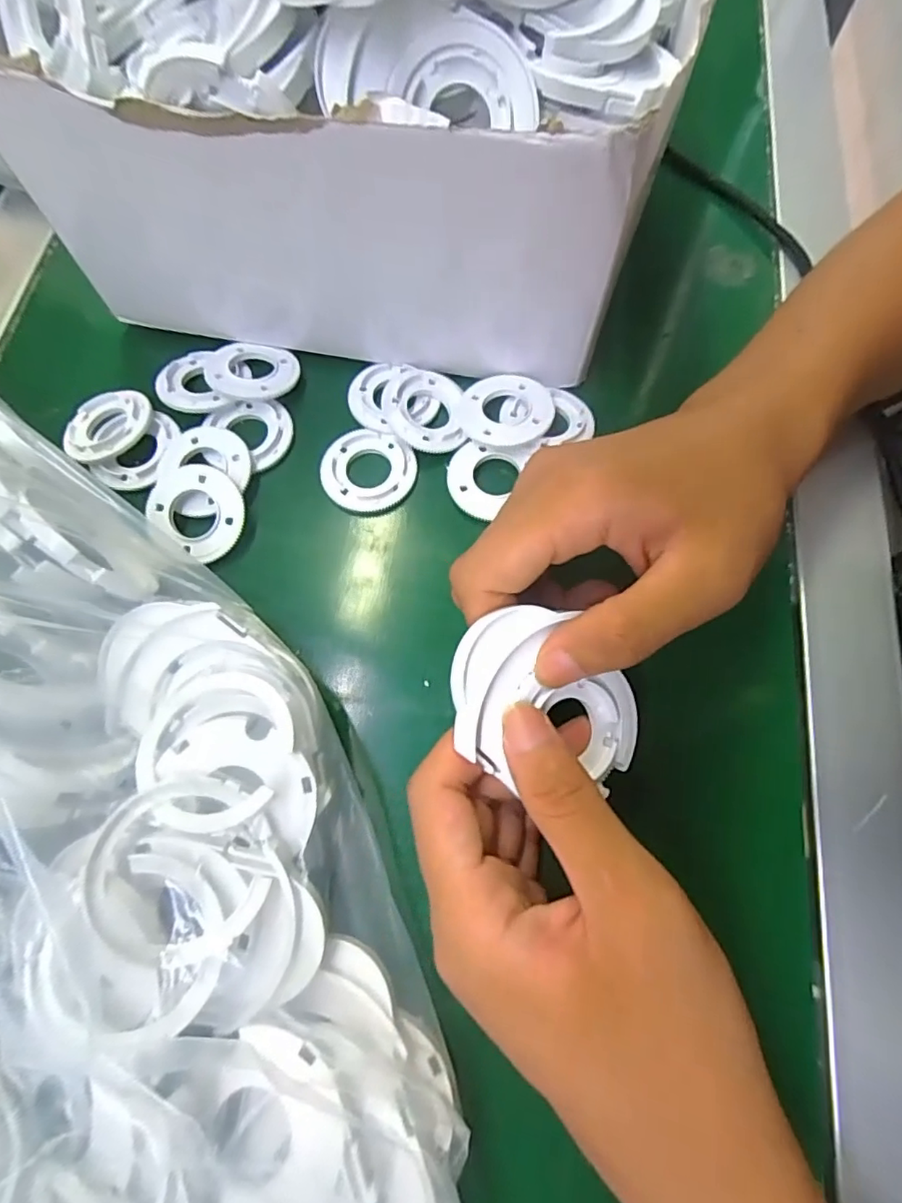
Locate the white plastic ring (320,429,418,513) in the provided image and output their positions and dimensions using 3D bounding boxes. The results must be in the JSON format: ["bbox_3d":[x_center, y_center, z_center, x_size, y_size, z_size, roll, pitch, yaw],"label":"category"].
[{"bbox_3d":[-0.038,-0.061,0.263,0.043,0.004,0.041,-4,71,0],"label":"white plastic ring"}]

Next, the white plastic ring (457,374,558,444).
[{"bbox_3d":[0.026,-0.089,0.267,0.043,0.008,0.040,0,71,1],"label":"white plastic ring"}]

